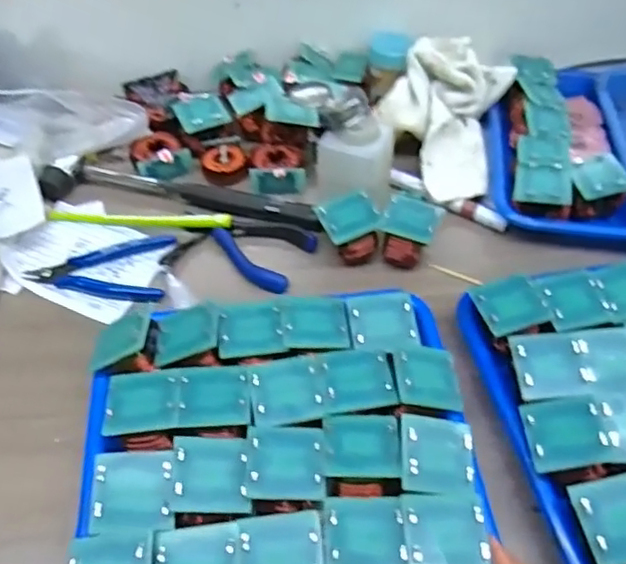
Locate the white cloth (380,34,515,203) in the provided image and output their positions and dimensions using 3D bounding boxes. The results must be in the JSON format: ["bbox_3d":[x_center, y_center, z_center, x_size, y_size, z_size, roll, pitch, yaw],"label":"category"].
[{"bbox_3d":[0.126,-0.162,0.595,0.111,0.032,0.180,26,67,-10],"label":"white cloth"}]

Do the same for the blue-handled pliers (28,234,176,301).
[{"bbox_3d":[-0.178,-0.012,0.522,0.111,0.014,0.062,1,51,1],"label":"blue-handled pliers"}]

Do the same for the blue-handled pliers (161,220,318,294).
[{"bbox_3d":[-0.060,-0.028,0.531,0.119,0.022,0.066,10,52,8],"label":"blue-handled pliers"}]

